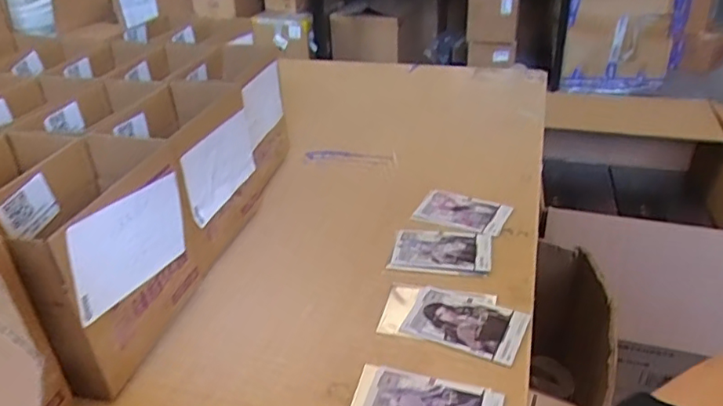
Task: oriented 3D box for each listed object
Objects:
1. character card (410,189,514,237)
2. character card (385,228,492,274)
[{"bbox_3d":[0.116,0.011,0.654,0.101,0.007,0.061,13,43,25],"label":"character card"},{"bbox_3d":[0.083,0.049,0.592,0.100,0.005,0.072,3,32,11],"label":"character card"}]

